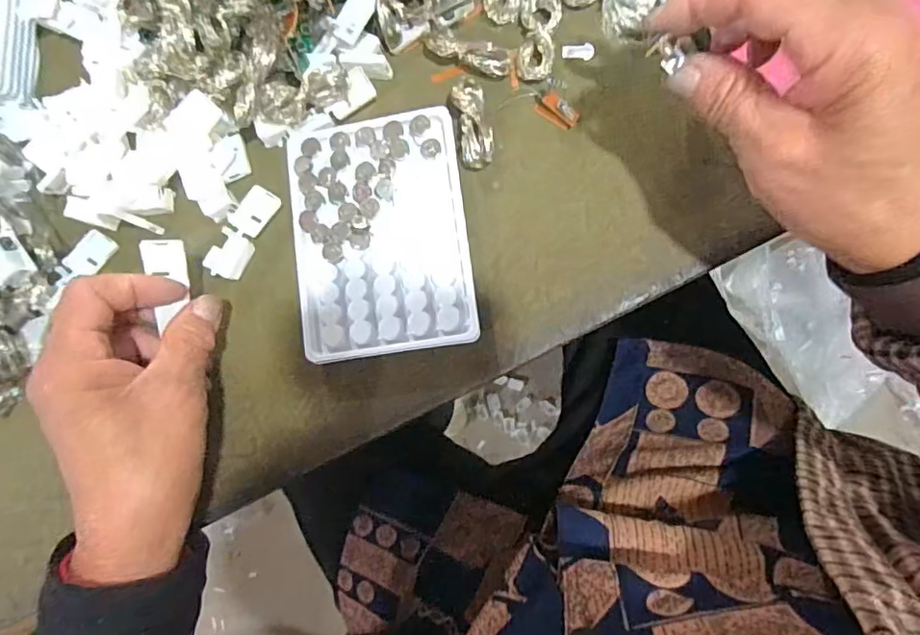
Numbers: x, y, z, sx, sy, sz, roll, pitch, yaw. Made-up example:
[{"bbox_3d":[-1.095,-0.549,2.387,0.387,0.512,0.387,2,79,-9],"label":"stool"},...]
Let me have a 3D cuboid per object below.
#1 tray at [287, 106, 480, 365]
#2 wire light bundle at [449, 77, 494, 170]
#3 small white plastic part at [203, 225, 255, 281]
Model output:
[{"bbox_3d":[-0.044,-0.046,0.303,0.094,0.010,0.130,-8,84,6],"label":"tray"},{"bbox_3d":[0.007,-0.108,0.304,0.019,0.012,0.049,-9,81,7],"label":"wire light bundle"},{"bbox_3d":[-0.132,-0.036,0.316,0.020,0.009,0.026,27,87,11],"label":"small white plastic part"}]

